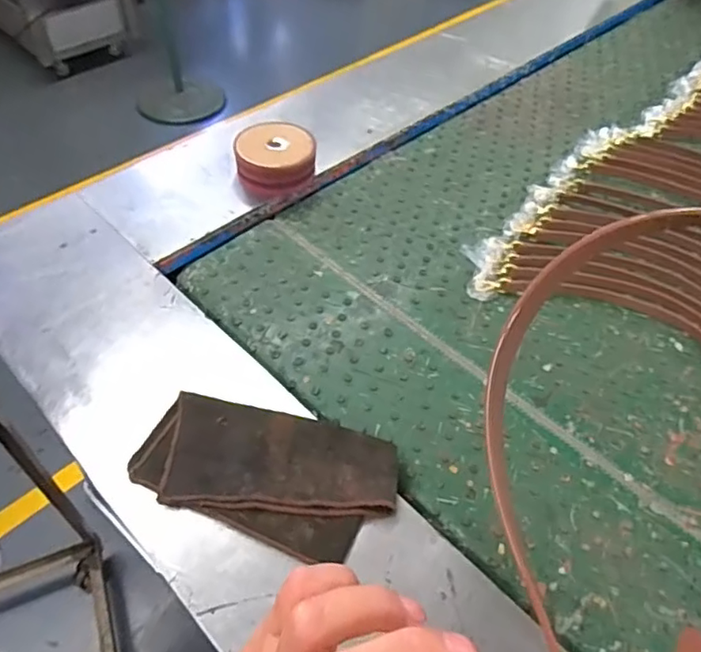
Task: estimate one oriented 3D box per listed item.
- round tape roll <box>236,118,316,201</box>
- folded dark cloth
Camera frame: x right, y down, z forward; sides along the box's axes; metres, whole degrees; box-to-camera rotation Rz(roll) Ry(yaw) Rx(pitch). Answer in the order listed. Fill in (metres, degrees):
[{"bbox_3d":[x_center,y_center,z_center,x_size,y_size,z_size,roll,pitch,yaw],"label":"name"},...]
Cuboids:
[{"bbox_3d":[-0.113,-0.248,0.888,0.116,0.082,0.106,2,50,-2],"label":"round tape roll"},{"bbox_3d":[-0.086,0.150,0.586,0.254,0.028,0.131,13,50,7],"label":"folded dark cloth"}]

